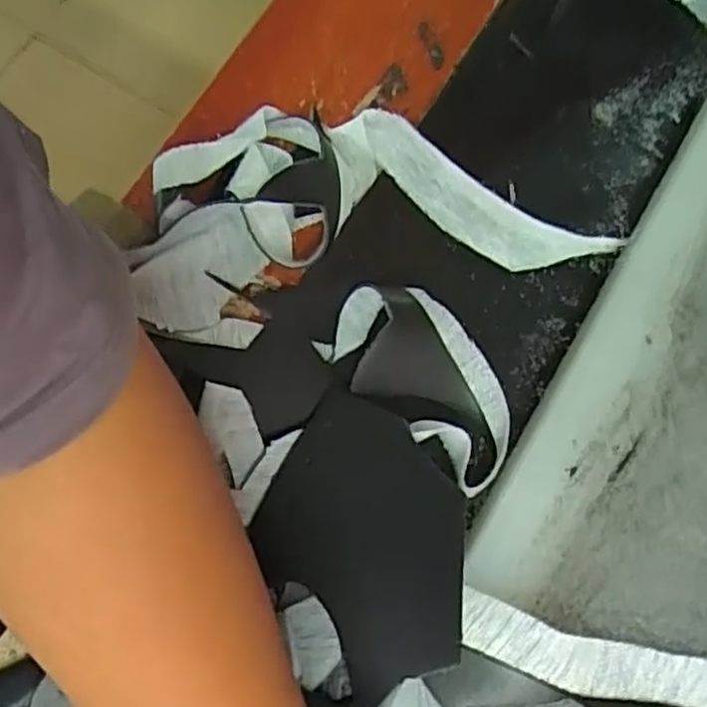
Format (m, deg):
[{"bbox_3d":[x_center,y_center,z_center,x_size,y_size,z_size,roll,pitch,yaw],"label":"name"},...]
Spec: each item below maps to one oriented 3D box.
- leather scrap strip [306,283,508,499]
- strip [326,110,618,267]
[{"bbox_3d":[0.038,0.012,0.363,0.110,0.026,0.059,43,77,10],"label":"leather scrap strip"},{"bbox_3d":[0.062,-0.074,0.381,0.160,0.028,0.055,24,74,-12],"label":"strip"}]

